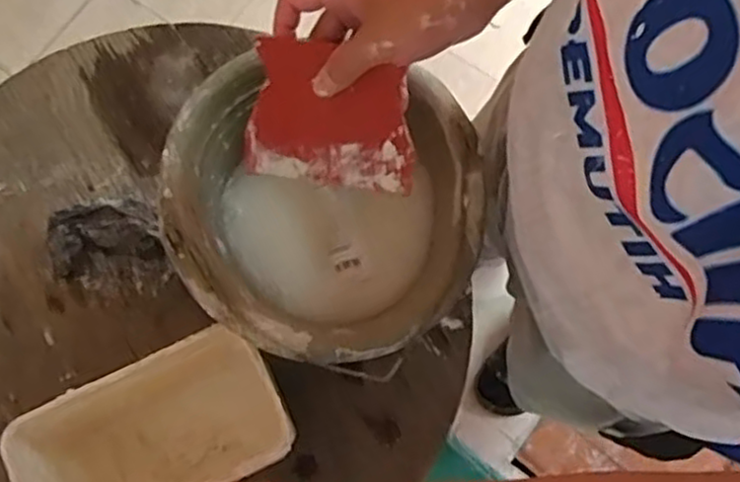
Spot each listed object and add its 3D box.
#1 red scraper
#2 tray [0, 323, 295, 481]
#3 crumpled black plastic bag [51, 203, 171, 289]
[{"bbox_3d":[-0.028,-0.087,0.514,0.120,0.106,0.005,9,35,4],"label":"red scraper"},{"bbox_3d":[-0.164,0.161,0.591,0.198,0.136,0.108,-25,76,-5],"label":"tray"},{"bbox_3d":[-0.245,0.008,0.679,0.108,0.055,0.079,-4,76,1],"label":"crumpled black plastic bag"}]

